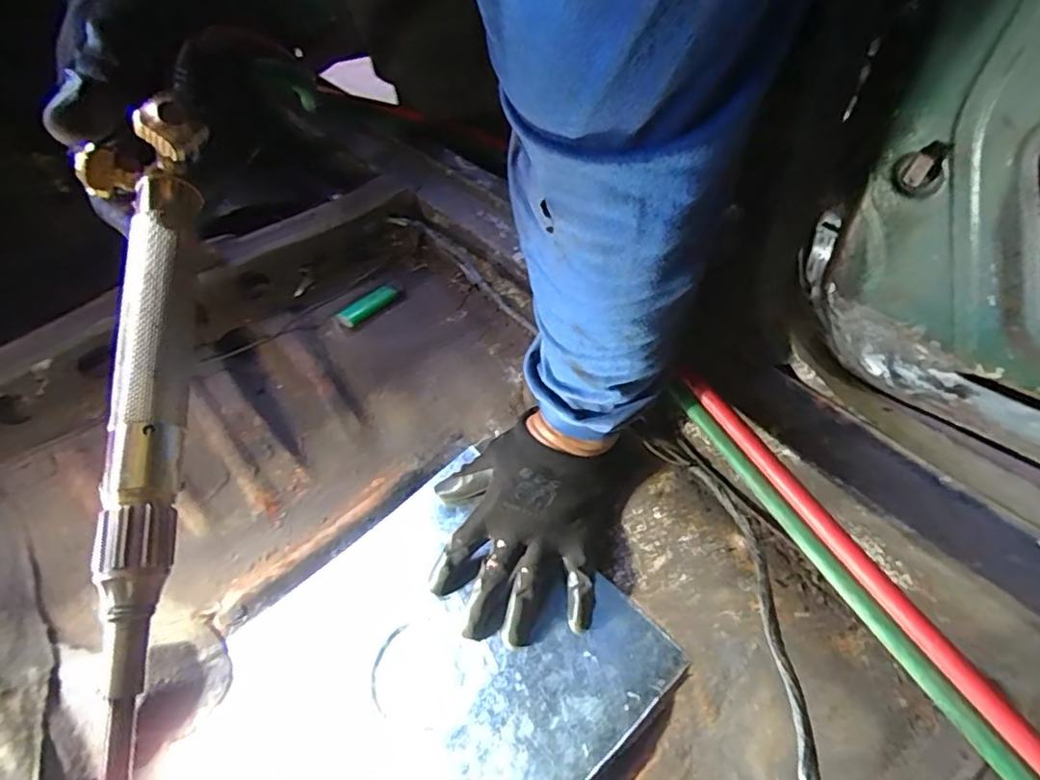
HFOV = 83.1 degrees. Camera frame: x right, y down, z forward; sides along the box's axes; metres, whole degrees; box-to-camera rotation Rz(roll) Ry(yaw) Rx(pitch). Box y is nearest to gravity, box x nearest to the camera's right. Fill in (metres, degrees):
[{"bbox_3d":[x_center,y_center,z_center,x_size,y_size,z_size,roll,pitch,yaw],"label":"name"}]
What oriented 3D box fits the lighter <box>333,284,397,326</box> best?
[{"bbox_3d":[-0.166,-0.093,0.638,0.022,0.012,0.070,34,64,24],"label":"lighter"}]

